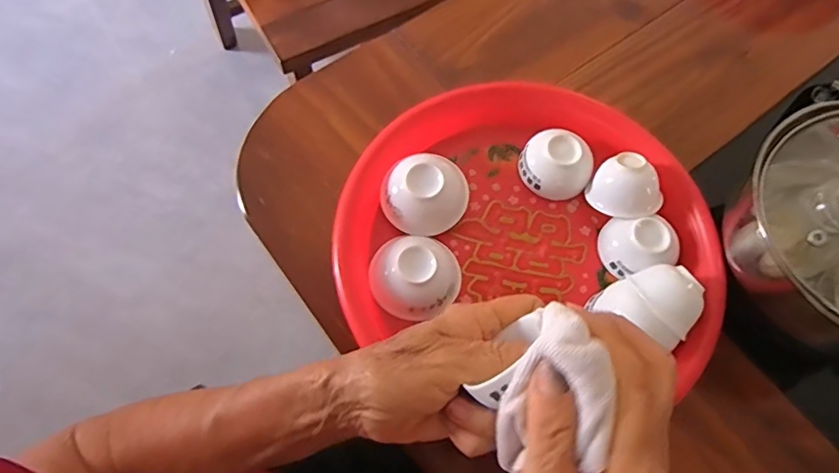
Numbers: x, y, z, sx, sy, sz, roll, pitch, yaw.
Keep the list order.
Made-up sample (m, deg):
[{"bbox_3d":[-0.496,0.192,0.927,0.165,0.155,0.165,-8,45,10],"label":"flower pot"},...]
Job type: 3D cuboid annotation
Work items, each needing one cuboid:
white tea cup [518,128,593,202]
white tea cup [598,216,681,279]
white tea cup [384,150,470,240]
[{"bbox_3d":[0.101,-0.053,0.400,0.051,0.025,0.044,28,69,9],"label":"white tea cup"},{"bbox_3d":[0.151,0.004,0.376,0.044,0.025,0.042,1,67,-2],"label":"white tea cup"},{"bbox_3d":[0.004,-0.033,0.375,0.058,0.028,0.056,1,67,-2],"label":"white tea cup"}]

